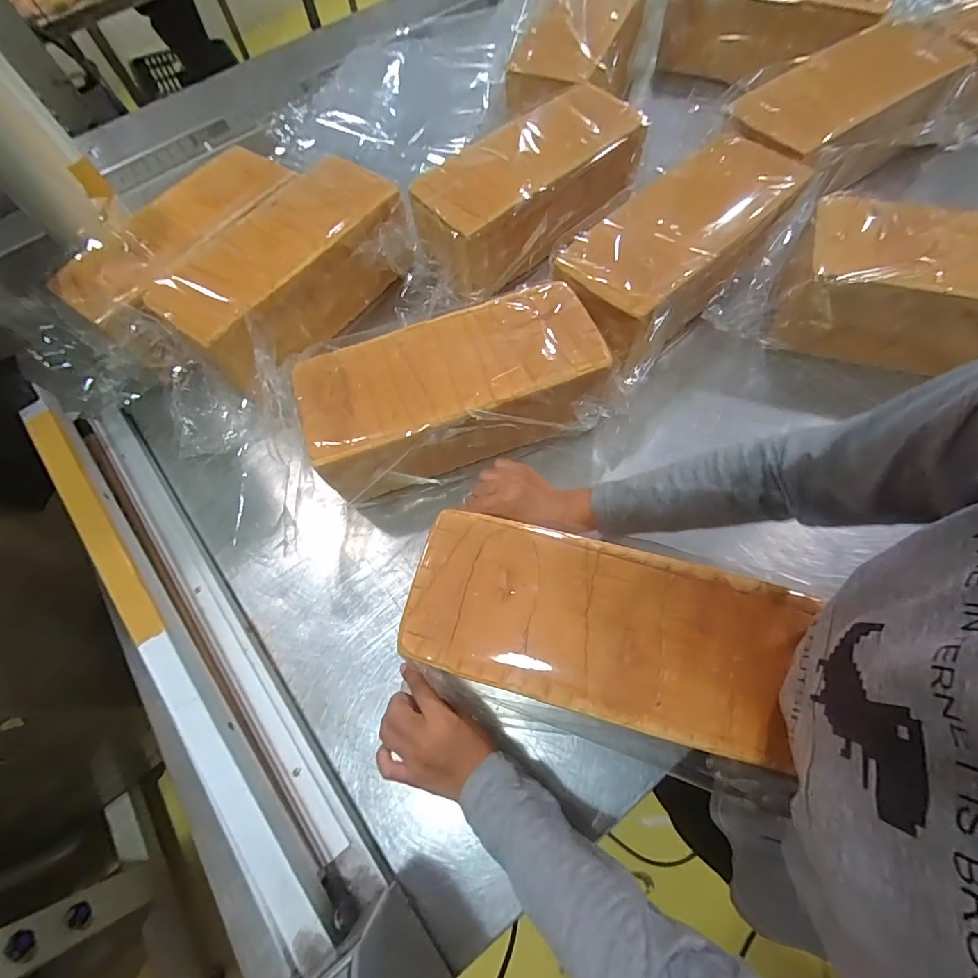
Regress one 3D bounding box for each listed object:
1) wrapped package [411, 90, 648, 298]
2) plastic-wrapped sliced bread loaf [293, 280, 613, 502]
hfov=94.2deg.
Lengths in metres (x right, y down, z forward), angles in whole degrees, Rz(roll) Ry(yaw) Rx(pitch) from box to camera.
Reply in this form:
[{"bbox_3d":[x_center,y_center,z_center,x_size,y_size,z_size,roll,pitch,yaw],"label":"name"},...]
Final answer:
[{"bbox_3d":[0.064,-0.450,0.680,0.371,0.118,0.146,-42,70,-13],"label":"wrapped package"},{"bbox_3d":[-0.042,-0.113,0.546,0.330,0.121,0.158,-18,67,-4],"label":"plastic-wrapped sliced bread loaf"}]

